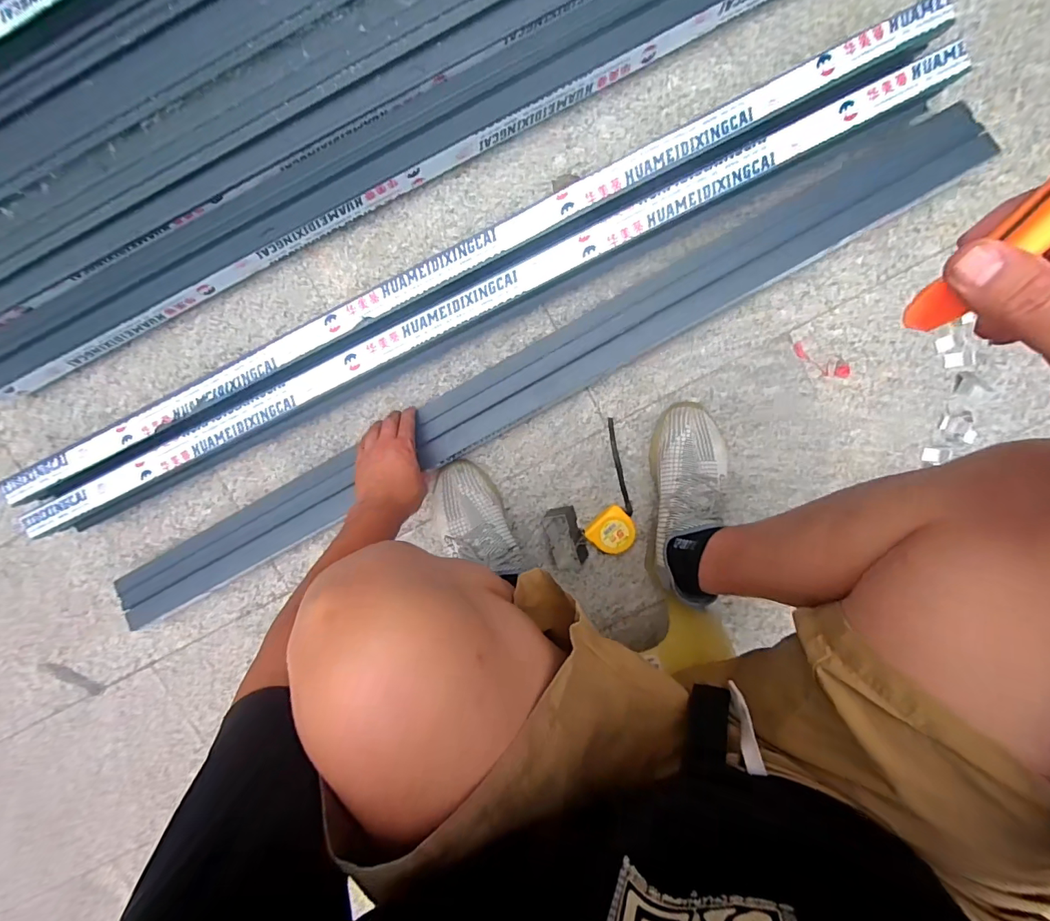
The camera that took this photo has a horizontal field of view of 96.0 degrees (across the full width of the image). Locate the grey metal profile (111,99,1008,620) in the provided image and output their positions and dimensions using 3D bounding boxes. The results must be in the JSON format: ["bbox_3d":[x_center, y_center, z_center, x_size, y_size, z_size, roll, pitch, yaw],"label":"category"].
[{"bbox_3d":[-0.026,-0.097,0.702,1.408,0.049,0.095,-28,95,7],"label":"grey metal profile"}]

